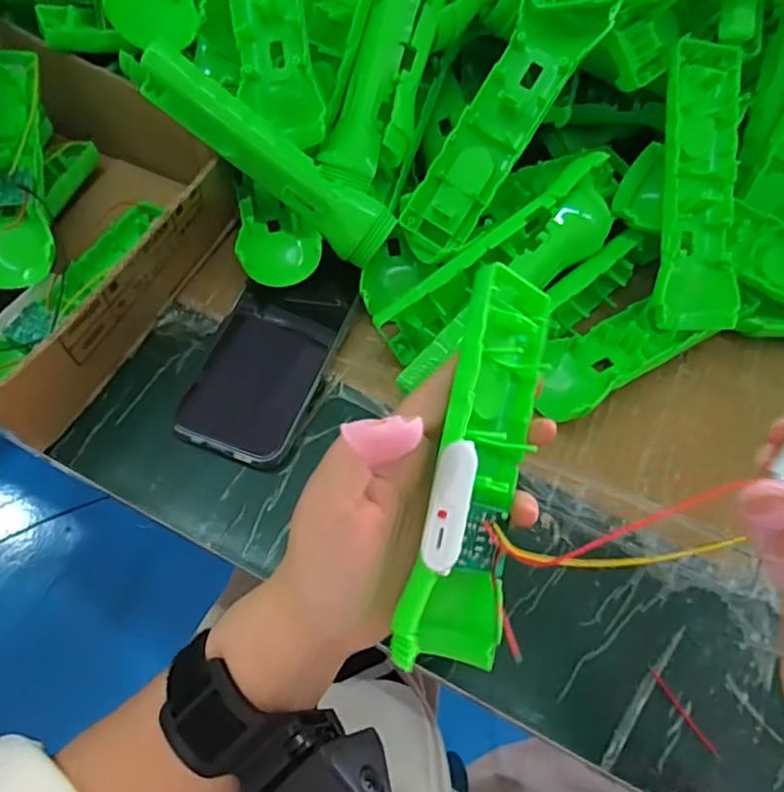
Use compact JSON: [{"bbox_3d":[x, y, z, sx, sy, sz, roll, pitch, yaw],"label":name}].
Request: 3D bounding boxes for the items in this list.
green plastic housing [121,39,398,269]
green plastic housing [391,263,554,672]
[{"bbox_3d":[-0.078,-0.142,0.349,0.174,0.038,0.023,36,62,-8],"label":"green plastic housing"},{"bbox_3d":[0.039,0.027,0.249,0.043,0.044,0.162,12,78,4],"label":"green plastic housing"}]

